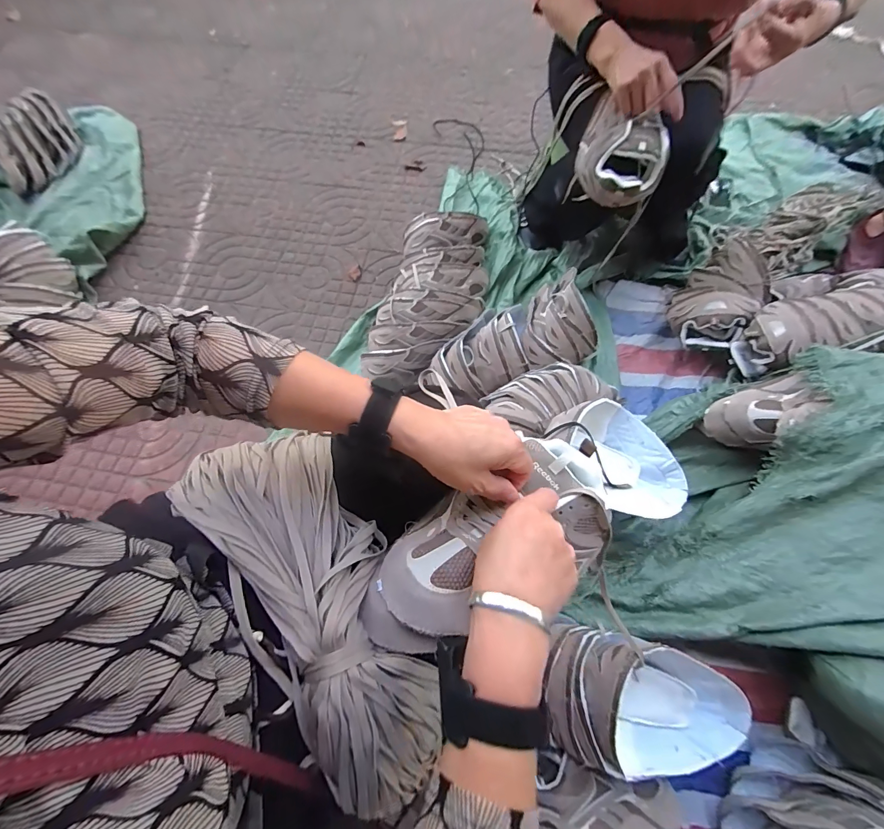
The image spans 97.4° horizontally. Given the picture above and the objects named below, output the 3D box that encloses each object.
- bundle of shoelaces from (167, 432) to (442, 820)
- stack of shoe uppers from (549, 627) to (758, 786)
[{"bbox_3d":[-0.109,0.155,0.353,0.133,0.074,0.335,-38,73,-13],"label":"bundle of shoelaces"},{"bbox_3d":[0.301,0.426,0.553,0.298,0.093,0.176,14,70,6],"label":"stack of shoe uppers"}]

